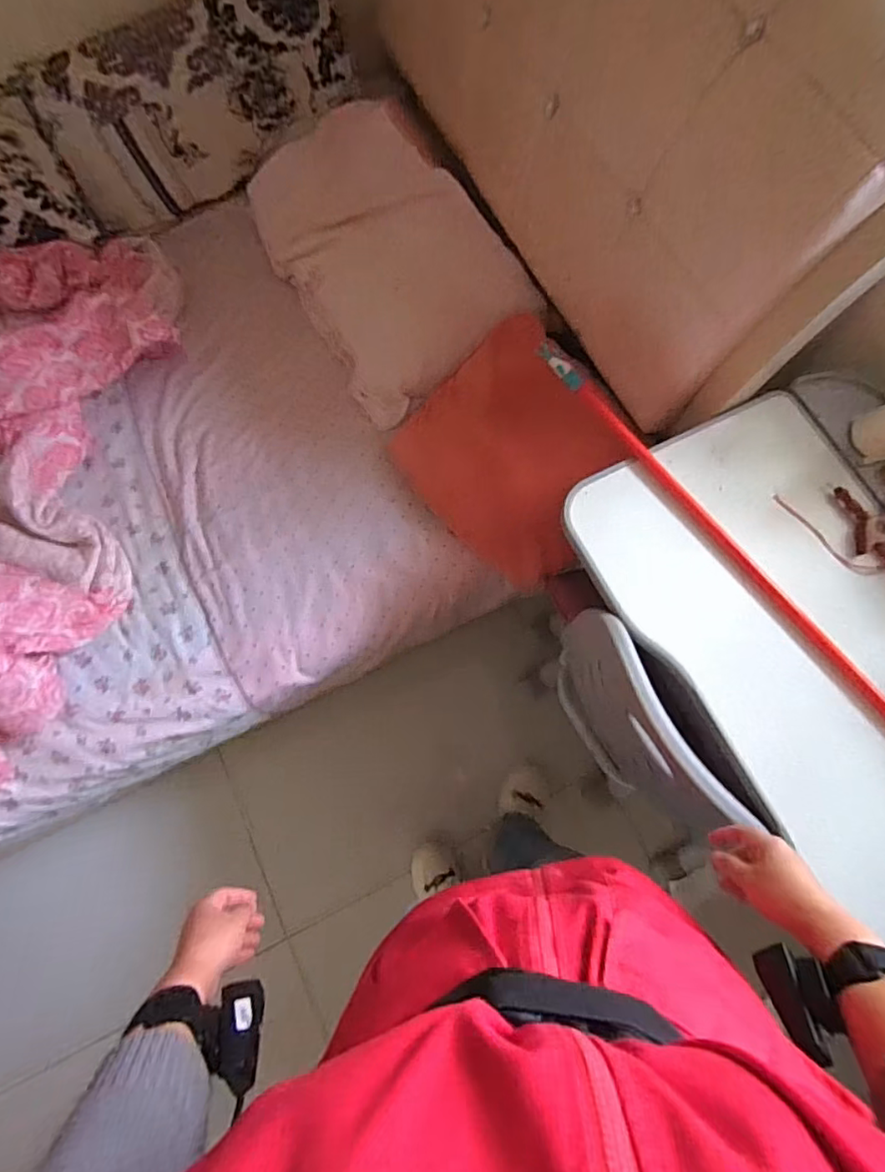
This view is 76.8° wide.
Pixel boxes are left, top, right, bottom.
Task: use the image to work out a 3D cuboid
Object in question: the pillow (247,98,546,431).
[{"bbox_3d":[-0.120,-0.646,1.064,0.348,0.126,0.622,-29,76,-9],"label":"pillow"}]

